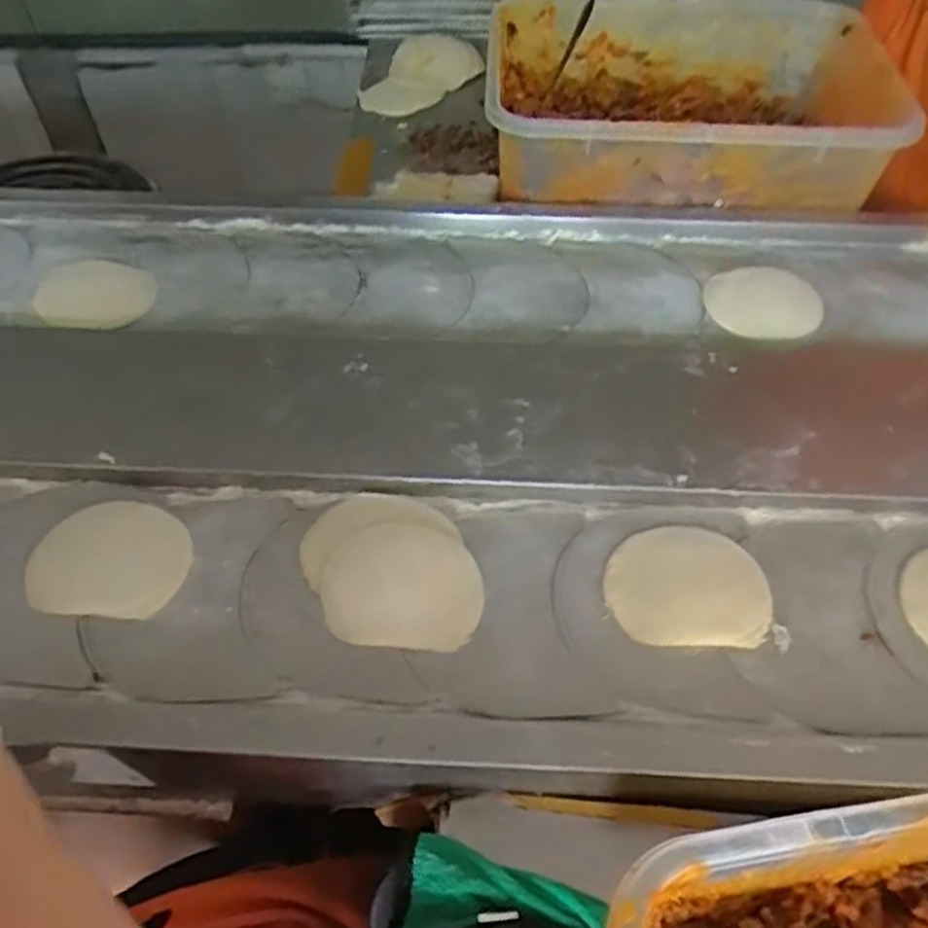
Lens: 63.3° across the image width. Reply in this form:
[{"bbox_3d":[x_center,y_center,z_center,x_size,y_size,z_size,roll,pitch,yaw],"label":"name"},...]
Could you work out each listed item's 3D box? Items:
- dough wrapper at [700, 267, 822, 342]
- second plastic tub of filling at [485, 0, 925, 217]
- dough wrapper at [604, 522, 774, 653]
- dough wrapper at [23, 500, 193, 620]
[{"bbox_3d":[0.259,-0.141,0.644,0.103,0.011,0.090,-17,55,-14],"label":"dough wrapper"},{"bbox_3d":[0.225,-0.359,0.751,0.382,0.093,0.264,6,54,4],"label":"second plastic tub of filling"},{"bbox_3d":[0.142,0.076,0.482,0.099,0.004,0.083,1,54,1],"label":"dough wrapper"},{"bbox_3d":[-0.228,0.060,0.491,0.101,0.010,0.080,2,54,1],"label":"dough wrapper"}]

